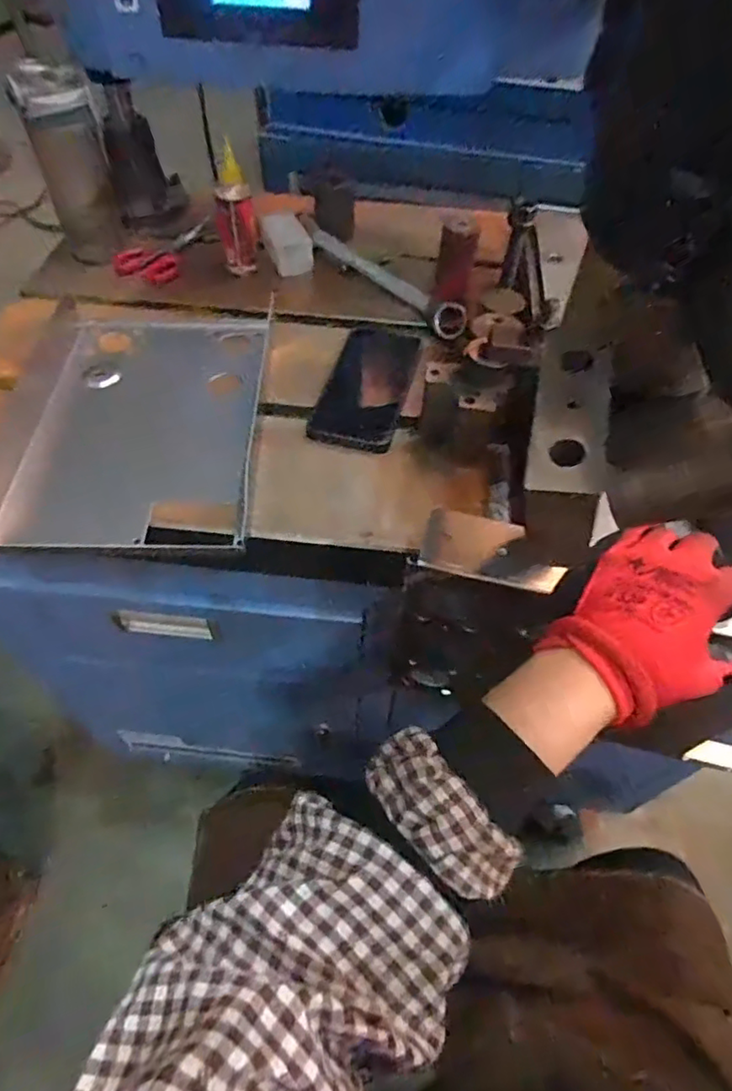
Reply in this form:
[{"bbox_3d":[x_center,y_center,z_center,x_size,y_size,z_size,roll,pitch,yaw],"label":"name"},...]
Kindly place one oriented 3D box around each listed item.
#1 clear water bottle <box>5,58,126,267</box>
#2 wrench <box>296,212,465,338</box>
[{"bbox_3d":[-0.333,-0.436,0.677,0.073,0.187,0.084,-14,57,-11],"label":"clear water bottle"},{"bbox_3d":[0.009,-0.314,0.681,0.034,0.028,0.269,-37,64,-24],"label":"wrench"}]

